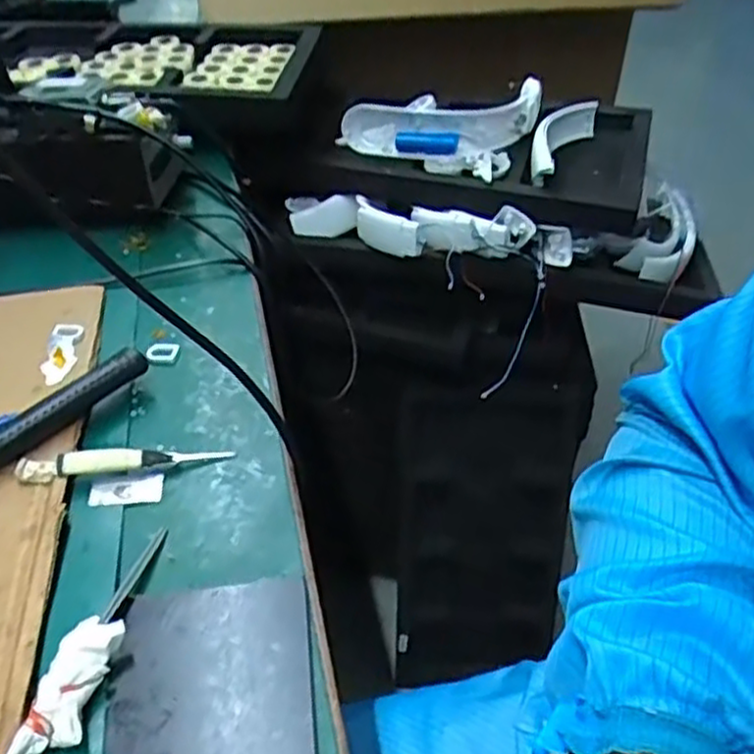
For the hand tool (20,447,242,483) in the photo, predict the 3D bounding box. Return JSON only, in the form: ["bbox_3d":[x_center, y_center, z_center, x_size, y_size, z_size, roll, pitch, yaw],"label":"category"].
[{"bbox_3d":[-0.144,0.049,0.429,0.117,0.017,0.017,-8,42,-10],"label":"hand tool"}]

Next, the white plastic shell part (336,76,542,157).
[{"bbox_3d":[0.067,-0.274,0.797,0.207,0.063,0.048,-4,42,-7],"label":"white plastic shell part"}]

